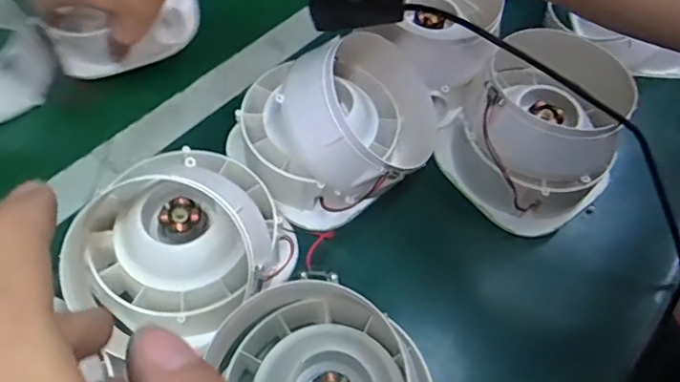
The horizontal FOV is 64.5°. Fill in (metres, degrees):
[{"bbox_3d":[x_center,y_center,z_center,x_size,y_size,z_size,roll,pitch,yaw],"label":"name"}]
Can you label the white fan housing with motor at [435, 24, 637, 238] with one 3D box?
[{"bbox_3d":[0.167,-0.052,0.452,0.128,0.097,0.139,34,63,16],"label":"white fan housing with motor"}]

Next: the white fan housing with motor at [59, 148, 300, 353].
[{"bbox_3d":[-0.111,0.034,0.383,0.134,0.064,0.135,2,59,-3],"label":"white fan housing with motor"}]

